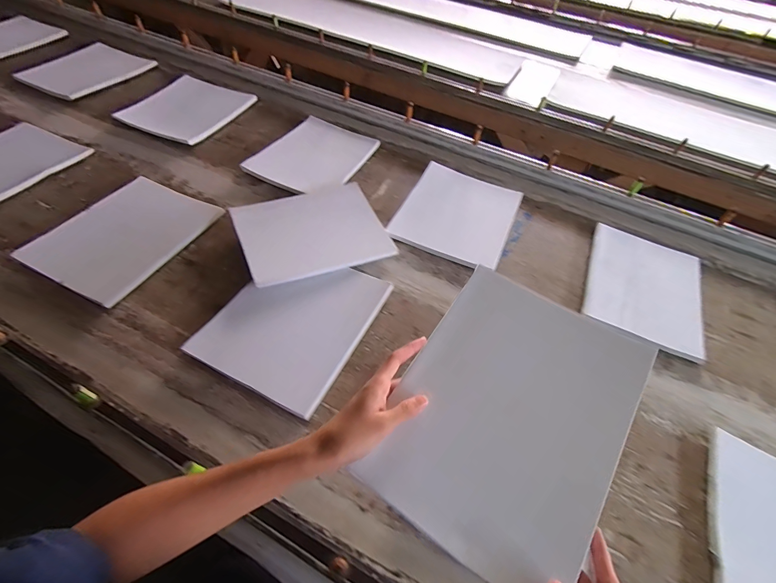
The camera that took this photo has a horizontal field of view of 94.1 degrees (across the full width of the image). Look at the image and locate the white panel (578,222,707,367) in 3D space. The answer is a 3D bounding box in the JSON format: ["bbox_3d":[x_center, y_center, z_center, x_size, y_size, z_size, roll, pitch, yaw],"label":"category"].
[{"bbox_3d":[0.492,-0.015,0.696,0.199,0.016,0.270,24,55,14],"label":"white panel"}]

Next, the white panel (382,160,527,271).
[{"bbox_3d":[0.153,-0.171,0.785,0.229,0.012,0.263,24,58,10],"label":"white panel"}]

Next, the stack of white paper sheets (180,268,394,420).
[{"bbox_3d":[-0.151,0.042,0.594,0.221,0.010,0.257,25,60,10],"label":"stack of white paper sheets"}]

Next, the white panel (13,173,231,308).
[{"bbox_3d":[-0.495,-0.110,0.685,0.226,0.016,0.266,24,58,13],"label":"white panel"}]

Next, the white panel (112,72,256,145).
[{"bbox_3d":[-0.524,-0.484,0.959,0.242,0.044,0.278,24,55,14],"label":"white panel"}]

